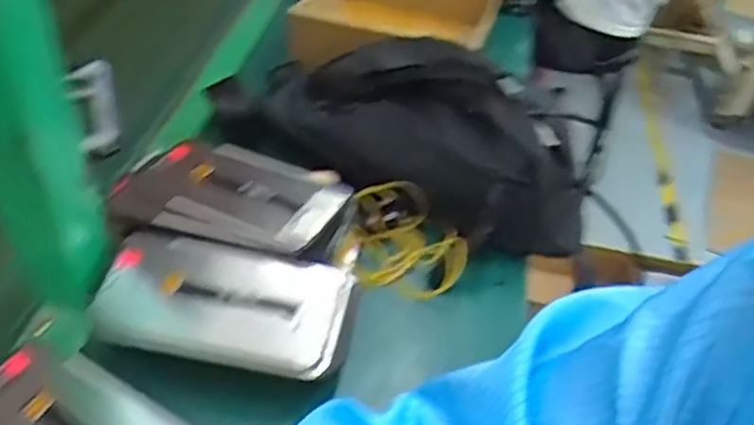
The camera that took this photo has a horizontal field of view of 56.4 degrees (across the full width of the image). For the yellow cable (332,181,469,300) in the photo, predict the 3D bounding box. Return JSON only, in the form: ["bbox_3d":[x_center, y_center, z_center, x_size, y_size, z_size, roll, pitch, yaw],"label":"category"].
[{"bbox_3d":[0.017,0.016,0.546,0.095,0.034,0.095,2,43,-5],"label":"yellow cable"}]

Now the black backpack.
[{"bbox_3d":[0.028,-0.084,0.604,0.334,0.105,0.149,24,45,18],"label":"black backpack"}]

